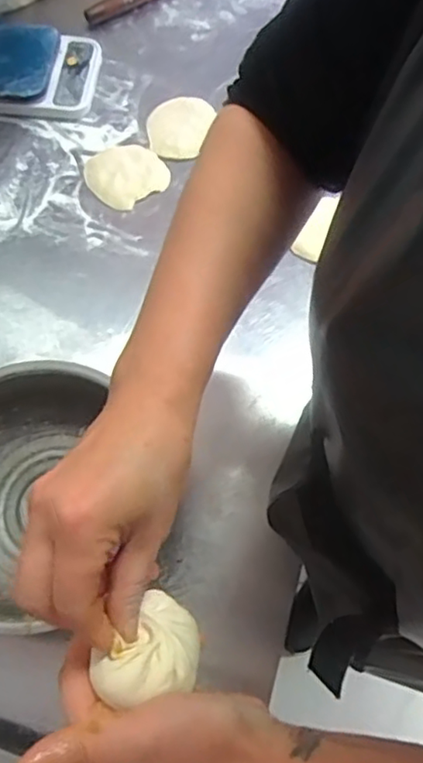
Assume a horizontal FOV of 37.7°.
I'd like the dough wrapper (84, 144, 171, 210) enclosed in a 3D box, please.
[{"bbox_3d":[-0.107,-0.262,0.774,0.096,0.011,0.092,0,66,1],"label":"dough wrapper"}]

